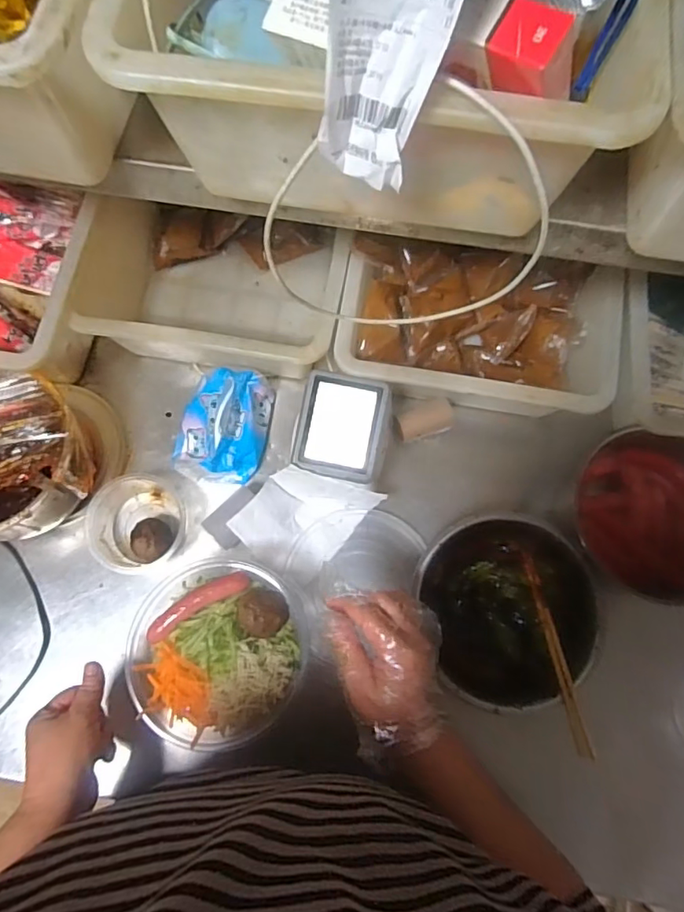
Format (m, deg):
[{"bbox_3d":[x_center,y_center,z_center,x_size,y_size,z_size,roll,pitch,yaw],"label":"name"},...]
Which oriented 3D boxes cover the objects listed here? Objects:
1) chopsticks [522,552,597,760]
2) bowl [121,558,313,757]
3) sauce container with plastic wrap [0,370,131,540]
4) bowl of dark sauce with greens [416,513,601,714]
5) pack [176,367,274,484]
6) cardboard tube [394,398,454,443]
[{"bbox_3d":[0.200,0.179,0.510,0.011,0.009,0.186,-6,57,-1],"label":"chopsticks"},{"bbox_3d":[-0.118,0.188,0.529,0.164,0.088,0.162,0,75,0],"label":"bowl"},{"bbox_3d":[-0.347,0.001,0.574,0.195,0.106,0.172,-16,76,-4],"label":"sauce container with plastic wrap"},{"bbox_3d":[0.168,0.156,0.554,0.157,0.078,0.191,-21,76,-5],"label":"bowl of dark sauce with greens"},{"bbox_3d":[-0.137,-0.033,0.599,0.101,0.065,0.125,9,75,3],"label":"pack"},{"bbox_3d":[0.093,-0.038,0.616,0.067,0.034,0.033,-20,76,-5],"label":"cardboard tube"}]

